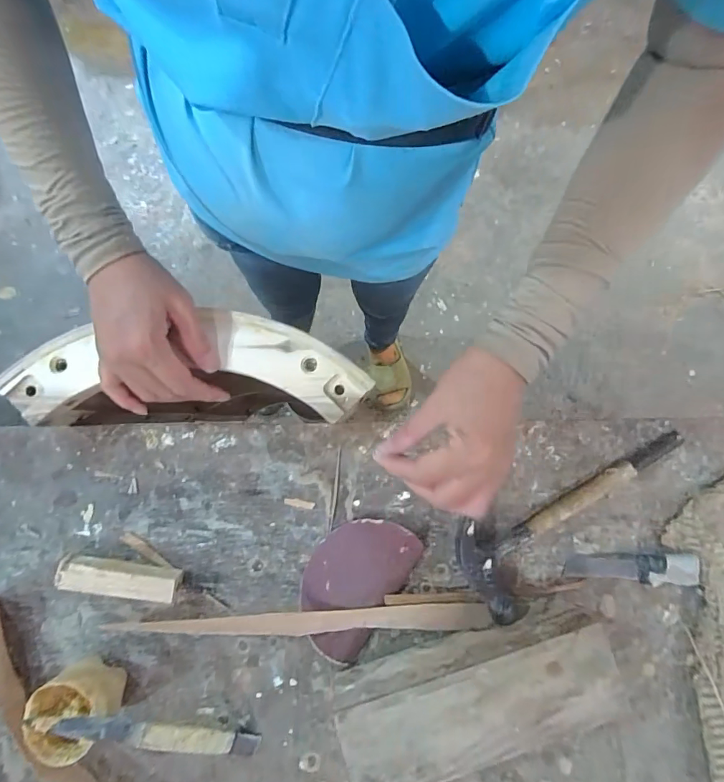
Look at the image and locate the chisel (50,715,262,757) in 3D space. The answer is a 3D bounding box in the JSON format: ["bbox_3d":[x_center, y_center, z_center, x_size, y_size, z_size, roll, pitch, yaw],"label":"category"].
[{"bbox_3d":[-0.148,0.261,0.327,0.149,0.011,0.019,27,79,-23],"label":"chisel"}]

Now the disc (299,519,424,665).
[{"bbox_3d":[-0.008,0.163,0.372,0.078,0.015,0.117,35,81,5],"label":"disc"}]

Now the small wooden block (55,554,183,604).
[{"bbox_3d":[-0.201,0.156,0.362,0.094,0.027,0.027,10,80,0],"label":"small wooden block"}]

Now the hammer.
[{"bbox_3d":[0.198,0.117,0.384,0.233,0.023,0.088,-23,81,-5],"label":"hammer"}]

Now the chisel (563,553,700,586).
[{"bbox_3d":[0.238,0.159,0.382,0.112,0.018,0.025,-2,80,-2],"label":"chisel"}]

